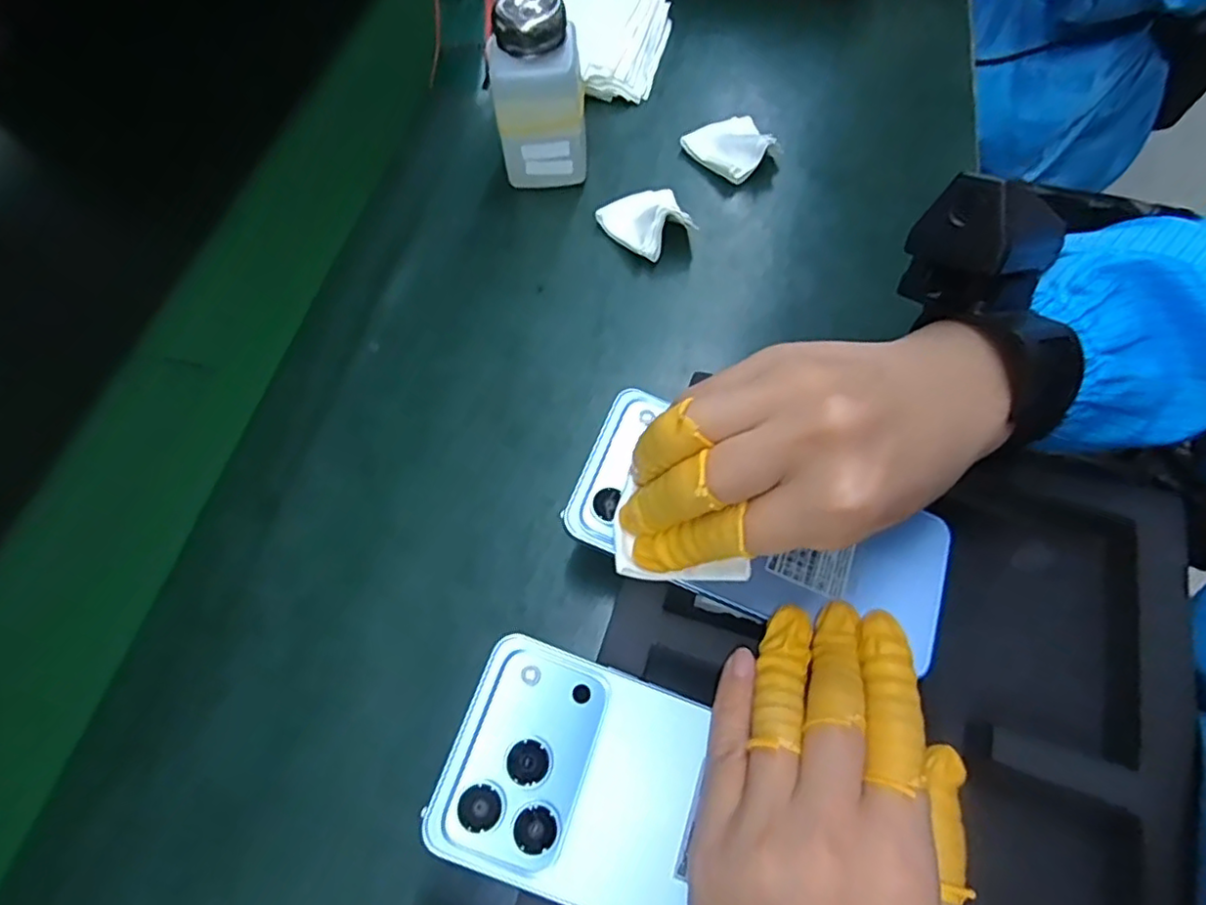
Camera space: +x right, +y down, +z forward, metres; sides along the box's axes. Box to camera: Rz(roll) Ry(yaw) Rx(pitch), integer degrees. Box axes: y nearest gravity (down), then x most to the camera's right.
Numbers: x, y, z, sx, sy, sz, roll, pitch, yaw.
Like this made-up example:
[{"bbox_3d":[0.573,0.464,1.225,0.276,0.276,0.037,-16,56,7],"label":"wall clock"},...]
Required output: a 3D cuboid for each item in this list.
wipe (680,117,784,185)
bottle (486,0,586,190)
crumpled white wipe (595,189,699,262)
[{"bbox_3d":[0.090,-0.211,0.421,0.052,0.023,0.055,-40,69,-15],"label":"wipe"},{"bbox_3d":[-0.040,-0.225,0.371,0.056,0.132,0.048,-5,64,1],"label":"bottle"},{"bbox_3d":[0.030,-0.147,0.391,0.050,0.025,0.052,-28,66,-10],"label":"crumpled white wipe"}]

